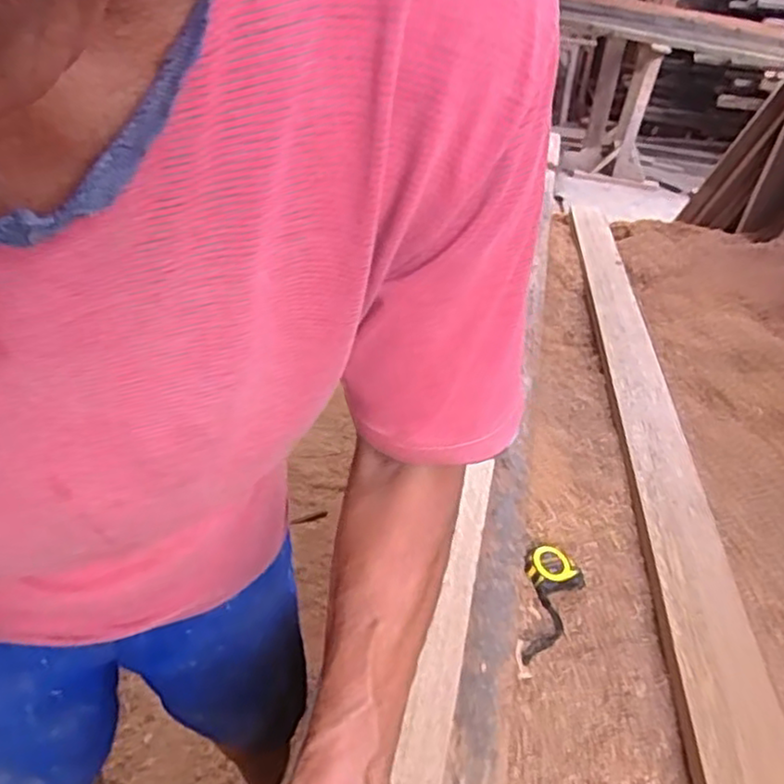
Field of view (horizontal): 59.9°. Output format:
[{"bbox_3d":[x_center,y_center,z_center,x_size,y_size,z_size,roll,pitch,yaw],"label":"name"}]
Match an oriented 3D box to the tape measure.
[{"bbox_3d":[0.206,0.282,0.914,0.083,0.035,0.211,17,35,17],"label":"tape measure"}]

